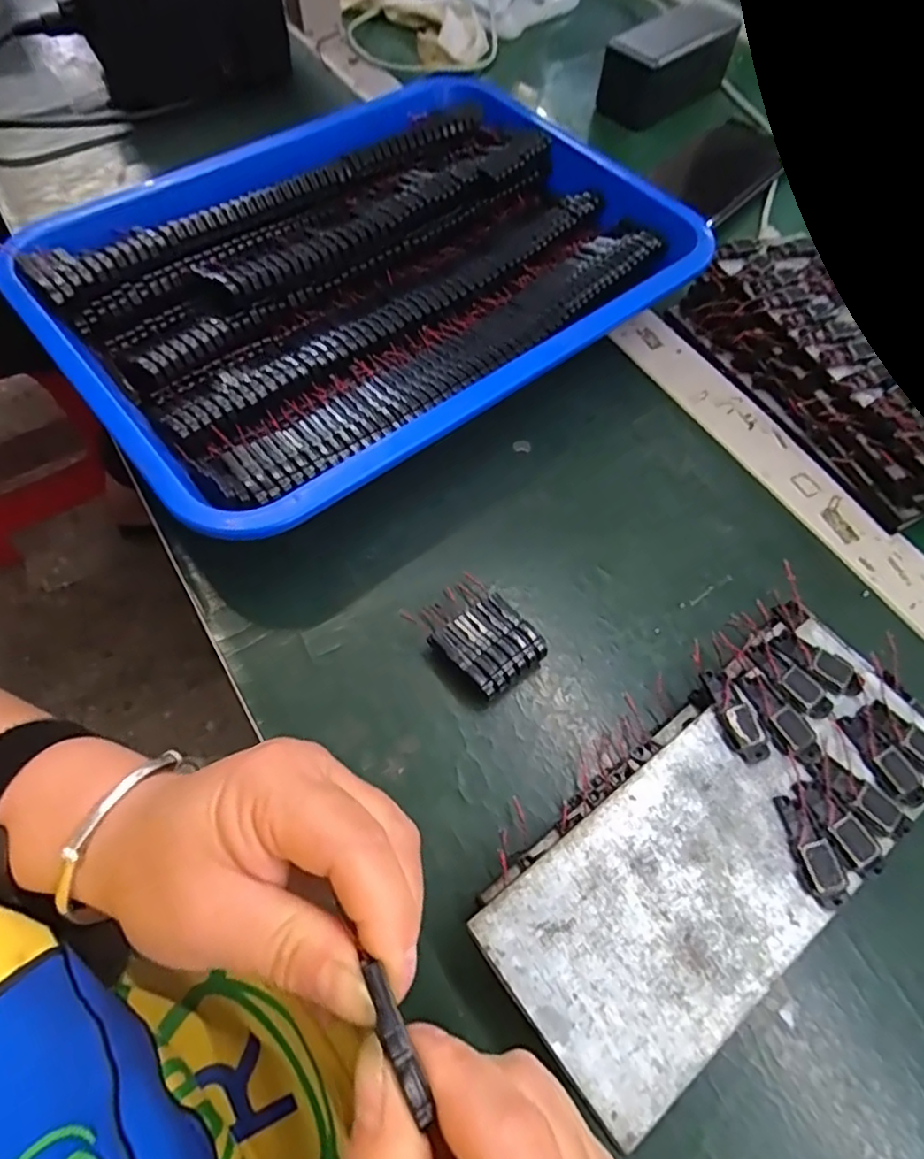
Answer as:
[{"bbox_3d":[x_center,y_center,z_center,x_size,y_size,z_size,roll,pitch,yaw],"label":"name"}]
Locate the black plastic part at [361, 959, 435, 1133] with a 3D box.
[{"bbox_3d":[-0.016,0.117,0.158,0.006,0.004,0.035,-21,70,-14],"label":"black plastic part"}]

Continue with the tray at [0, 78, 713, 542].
[{"bbox_3d":[-0.050,-0.184,0.383,0.362,0.049,0.264,-36,69,-20],"label":"tray"}]

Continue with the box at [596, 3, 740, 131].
[{"bbox_3d":[0.174,-0.438,0.535,0.059,0.045,0.136,40,67,17],"label":"box"}]

